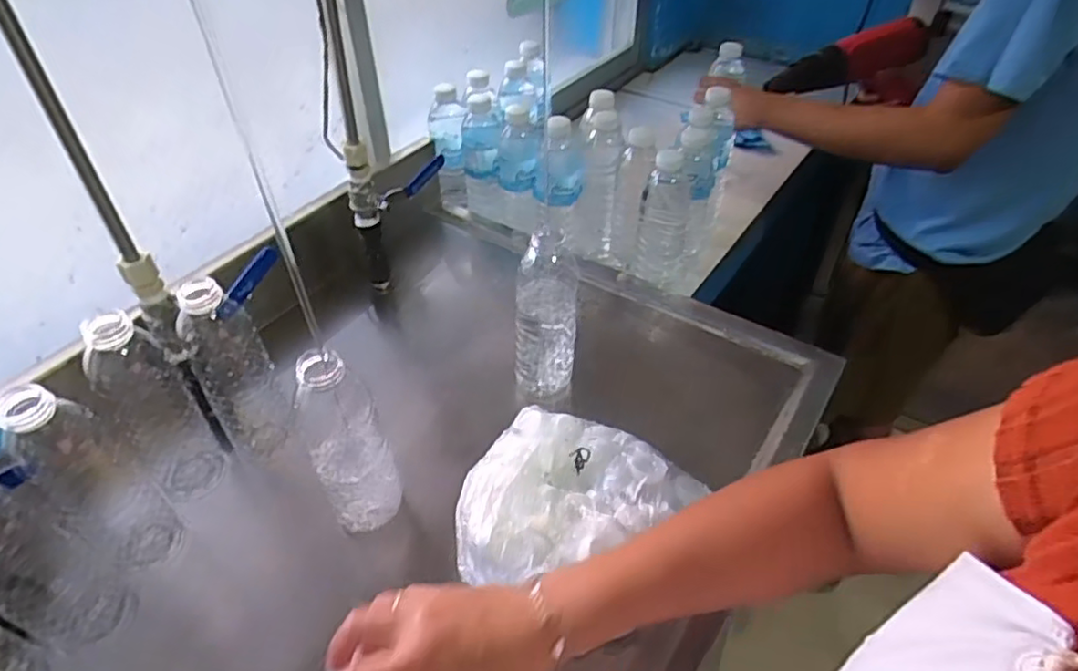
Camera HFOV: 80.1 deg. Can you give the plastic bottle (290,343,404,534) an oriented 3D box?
[{"bbox_3d":[-0.157,0.086,0.520,0.064,0.180,0.050,-25,49,-23],"label":"plastic bottle"}]

